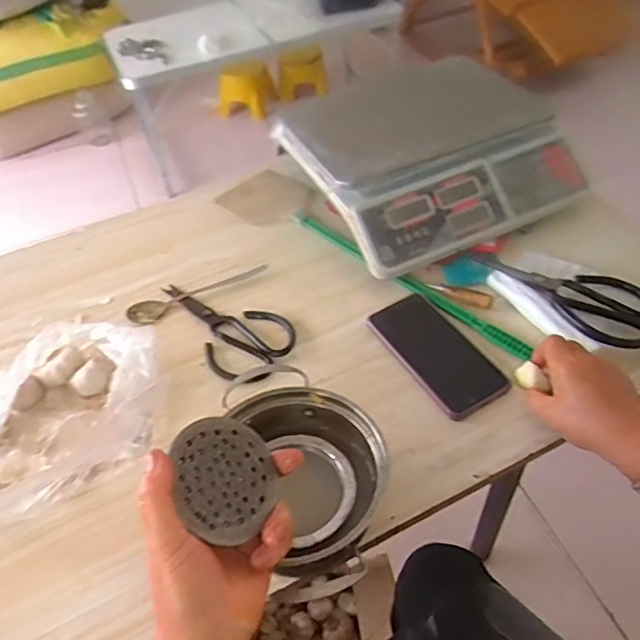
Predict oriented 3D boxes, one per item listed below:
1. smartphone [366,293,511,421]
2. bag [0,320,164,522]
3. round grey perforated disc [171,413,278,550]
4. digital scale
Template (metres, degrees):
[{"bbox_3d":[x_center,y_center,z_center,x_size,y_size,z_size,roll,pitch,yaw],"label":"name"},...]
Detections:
[{"bbox_3d":[0.127,0.033,0.642,0.078,0.015,0.161,-30,56,-14],"label":"smartphone"},{"bbox_3d":[-0.261,0.091,0.584,0.167,0.073,0.218,13,49,17],"label":"bag"},{"bbox_3d":[-0.059,0.102,0.388,0.075,0.004,0.076,24,50,-31],"label":"round grey perforated disc"},{"bbox_3d":[0.144,-0.213,0.815,0.326,0.123,0.302,-21,48,-14],"label":"digital scale"}]

